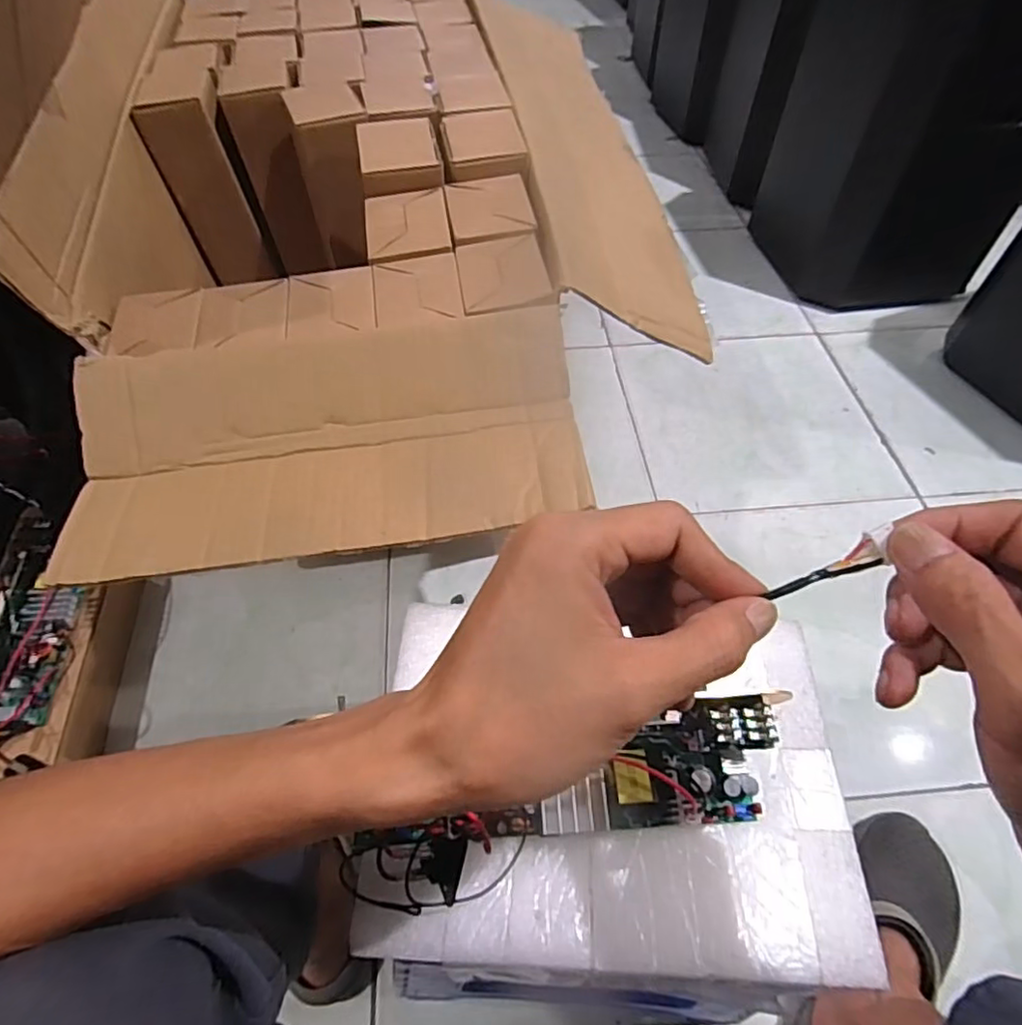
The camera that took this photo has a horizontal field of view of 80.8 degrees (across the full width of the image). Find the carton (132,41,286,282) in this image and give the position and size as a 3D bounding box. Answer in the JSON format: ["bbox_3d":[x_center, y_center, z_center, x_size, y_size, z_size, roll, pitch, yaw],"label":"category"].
[{"bbox_3d":[-0.395,-0.455,0.795,0.092,0.214,0.173,-13,54,-10],"label":"carton"}]

